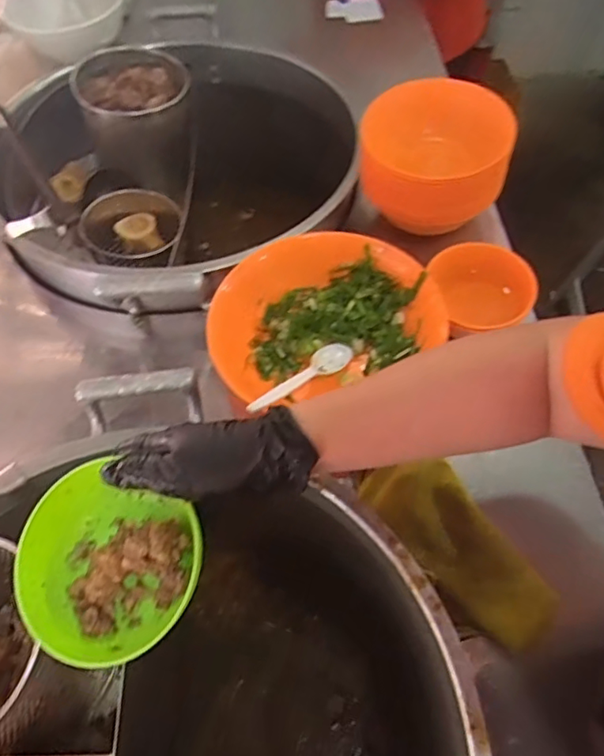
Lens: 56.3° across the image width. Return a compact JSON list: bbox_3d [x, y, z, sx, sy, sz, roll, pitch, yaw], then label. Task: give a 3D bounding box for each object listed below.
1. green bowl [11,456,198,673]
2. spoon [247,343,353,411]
[{"bbox_3d":[-0.141,0.129,0.397,0.125,0.049,0.117,-1,59,2],"label":"green bowl"},{"bbox_3d":[0.000,0.000,0.527,0.028,0.013,0.144,35,43,21],"label":"spoon"}]

